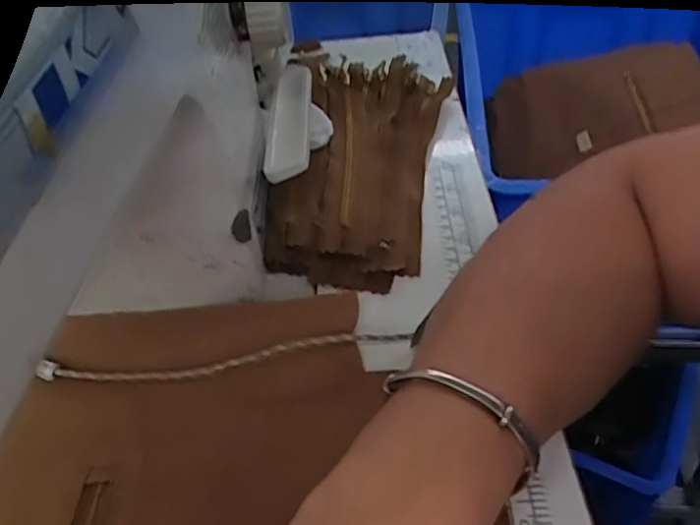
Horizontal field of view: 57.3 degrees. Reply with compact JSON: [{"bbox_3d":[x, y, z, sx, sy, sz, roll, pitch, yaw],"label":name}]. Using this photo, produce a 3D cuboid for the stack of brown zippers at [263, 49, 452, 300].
[{"bbox_3d":[0.010,-0.081,0.443,0.112,0.034,0.241,-1,42,5],"label":"stack of brown zippers"}]

